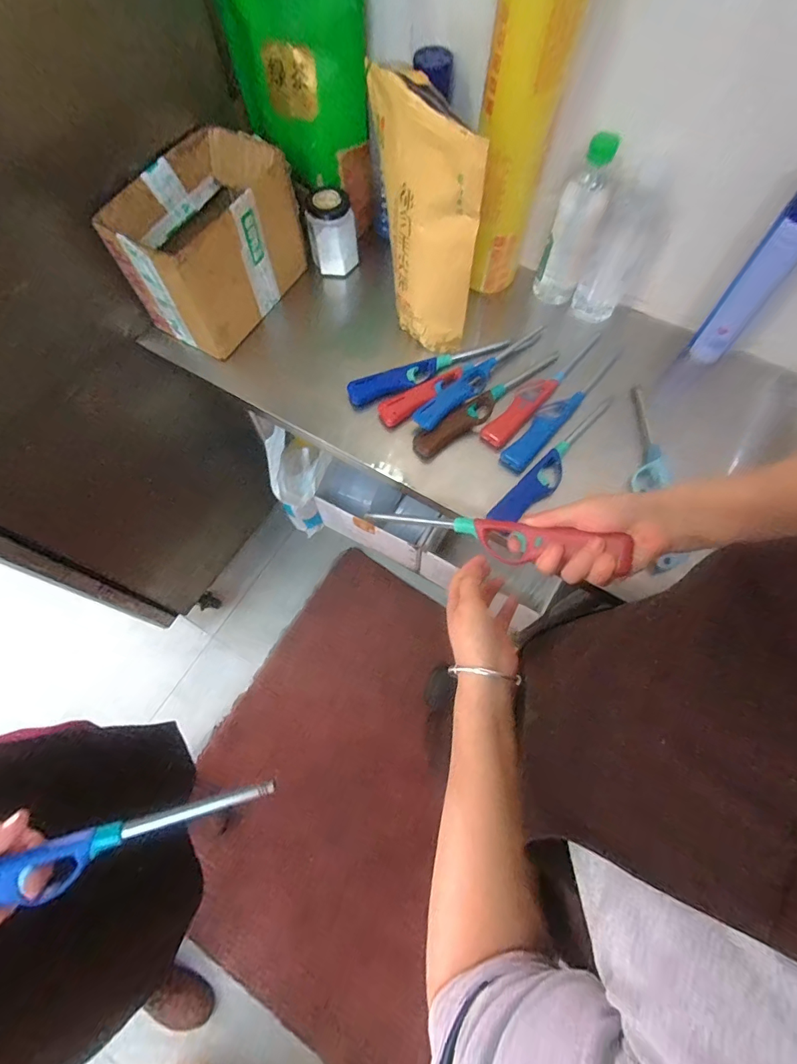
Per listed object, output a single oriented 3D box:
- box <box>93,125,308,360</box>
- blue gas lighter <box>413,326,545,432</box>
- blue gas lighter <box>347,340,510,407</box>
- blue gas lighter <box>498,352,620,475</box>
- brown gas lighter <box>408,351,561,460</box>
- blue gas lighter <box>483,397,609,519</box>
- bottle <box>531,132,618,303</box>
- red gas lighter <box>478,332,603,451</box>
[{"bbox_3d":[-0.261,-0.405,0.633,0.151,0.152,0.234,29,71,12],"label":"box"},{"bbox_3d":[0.113,-0.224,0.626,0.246,0.023,0.047,-41,72,-14],"label":"blue gas lighter"},{"bbox_3d":[0.046,-0.234,0.636,0.246,0.022,0.039,-20,68,-7],"label":"blue gas lighter"},{"bbox_3d":[0.220,-0.168,0.615,0.037,0.015,0.242,38,73,15],"label":"blue gas lighter"},{"bbox_3d":[0.122,-0.177,0.614,0.245,0.021,0.031,-35,71,-13],"label":"brown gas lighter"},{"bbox_3d":[0.210,-0.089,0.588,0.236,0.031,0.037,-41,73,-15],"label":"blue gas lighter"},{"bbox_3d":[0.246,-0.422,0.622,0.059,0.207,0.057,25,70,11],"label":"bottle"},{"bbox_3d":[0.196,-0.201,0.628,0.037,0.023,0.232,39,73,15],"label":"red gas lighter"}]

